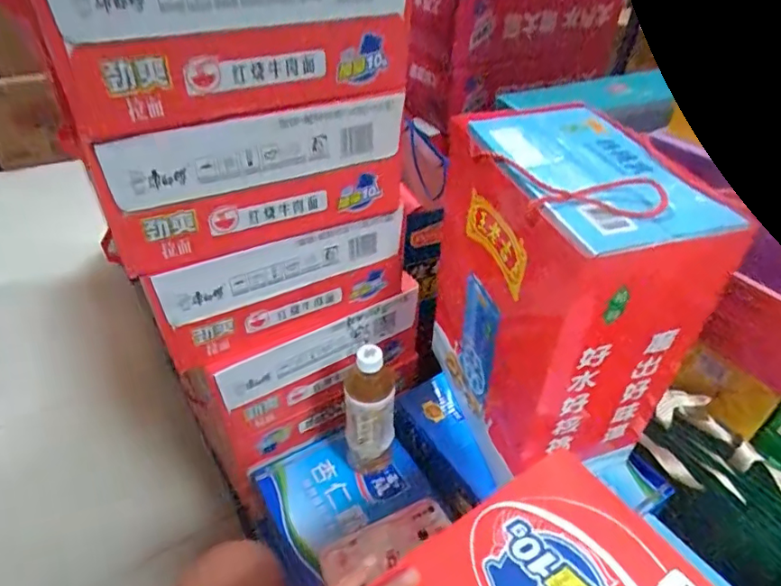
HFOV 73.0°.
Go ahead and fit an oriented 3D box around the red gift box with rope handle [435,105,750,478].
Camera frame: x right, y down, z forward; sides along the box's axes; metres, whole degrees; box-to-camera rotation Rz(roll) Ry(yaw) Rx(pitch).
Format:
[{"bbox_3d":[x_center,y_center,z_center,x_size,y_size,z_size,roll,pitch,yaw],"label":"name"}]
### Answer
[{"bbox_3d":[0.182,0.002,0.579,0.167,0.313,0.233,-8,39,-15],"label":"red gift box with rope handle"}]

